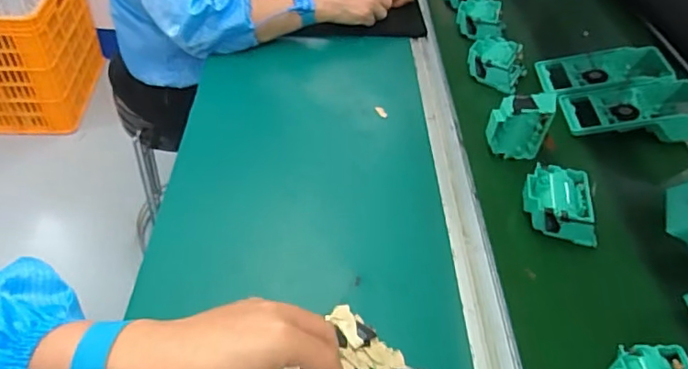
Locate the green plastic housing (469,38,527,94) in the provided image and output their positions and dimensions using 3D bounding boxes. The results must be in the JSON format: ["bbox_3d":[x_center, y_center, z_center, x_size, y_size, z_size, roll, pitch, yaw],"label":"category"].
[{"bbox_3d":[0.222,-0.175,0.766,0.076,0.053,0.085,17,46,25],"label":"green plastic housing"}]

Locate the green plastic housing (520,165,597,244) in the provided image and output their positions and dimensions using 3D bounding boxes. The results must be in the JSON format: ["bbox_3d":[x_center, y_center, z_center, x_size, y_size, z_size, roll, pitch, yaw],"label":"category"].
[{"bbox_3d":[0.232,0.024,0.564,0.076,0.049,0.079,5,42,13],"label":"green plastic housing"}]

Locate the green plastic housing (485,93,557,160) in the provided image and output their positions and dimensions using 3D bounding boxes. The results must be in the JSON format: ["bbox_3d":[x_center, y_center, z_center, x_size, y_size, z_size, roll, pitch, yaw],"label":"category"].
[{"bbox_3d":[0.211,-0.066,0.632,0.072,0.079,0.034,-4,41,3],"label":"green plastic housing"}]

